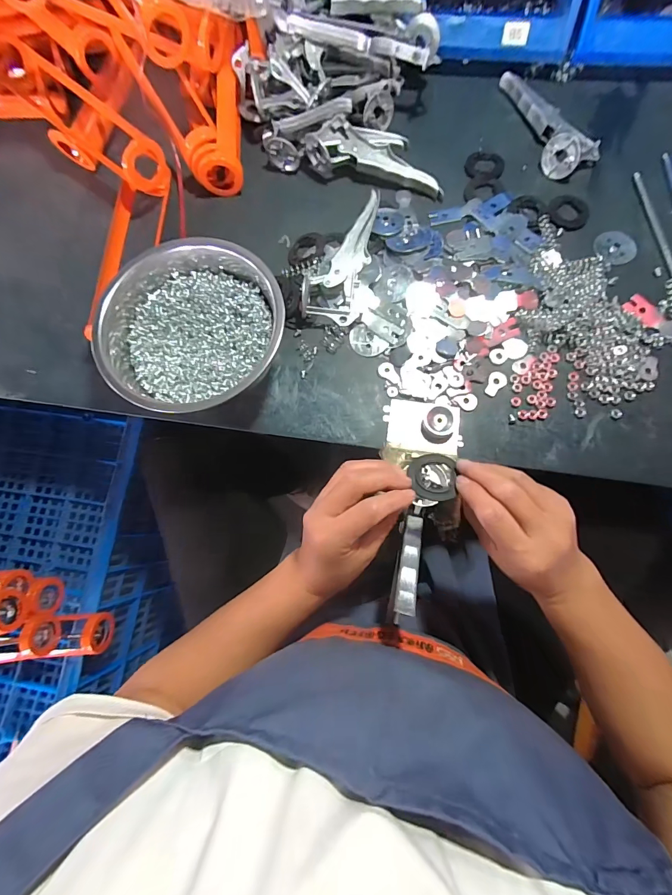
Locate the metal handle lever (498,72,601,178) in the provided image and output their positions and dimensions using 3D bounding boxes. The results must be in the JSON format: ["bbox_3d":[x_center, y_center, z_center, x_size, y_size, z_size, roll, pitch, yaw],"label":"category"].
[{"bbox_3d":[0.253,-0.412,0.463,0.064,0.034,0.165,-38,79,-5],"label":"metal handle lever"}]

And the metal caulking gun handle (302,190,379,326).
[{"bbox_3d":[0.007,-0.219,0.422,0.061,0.033,0.156,11,79,6],"label":"metal caulking gun handle"}]

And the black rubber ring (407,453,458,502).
[{"bbox_3d":[0.082,0.024,0.316,0.036,0.004,0.047,2,53,12],"label":"black rubber ring"}]

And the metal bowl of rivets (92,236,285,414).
[{"bbox_3d":[-0.151,-0.133,0.397,0.182,0.077,0.193,-28,78,-3],"label":"metal bowl of rivets"}]

